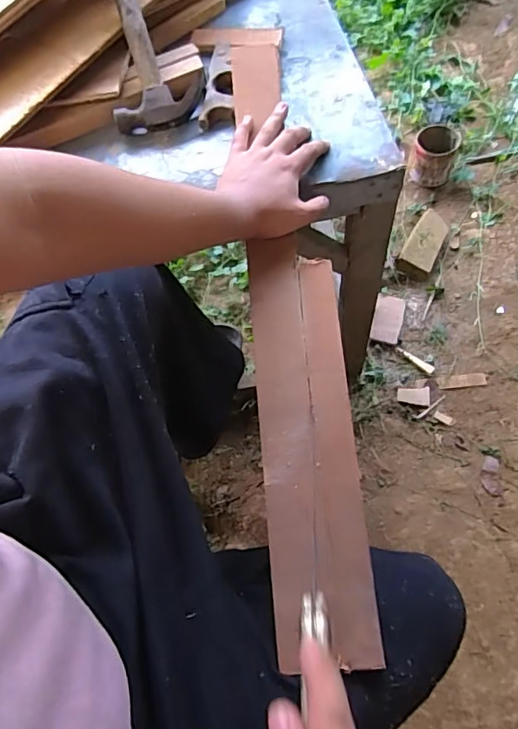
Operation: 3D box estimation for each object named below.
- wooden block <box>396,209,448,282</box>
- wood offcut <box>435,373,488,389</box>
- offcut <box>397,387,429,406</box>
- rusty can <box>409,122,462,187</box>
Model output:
[{"bbox_3d":[0.399,-0.290,1.225,0.083,0.038,0.189,29,72,12],"label":"wooden block"},{"bbox_3d":[0.433,0.035,1.091,0.101,0.008,0.029,-4,69,0],"label":"wood offcut"},{"bbox_3d":[0.331,0.068,1.093,0.066,0.009,0.040,3,69,3],"label":"offcut"},{"bbox_3d":[0.443,-0.533,1.292,0.107,0.088,0.133,22,70,8],"label":"rusty can"}]

